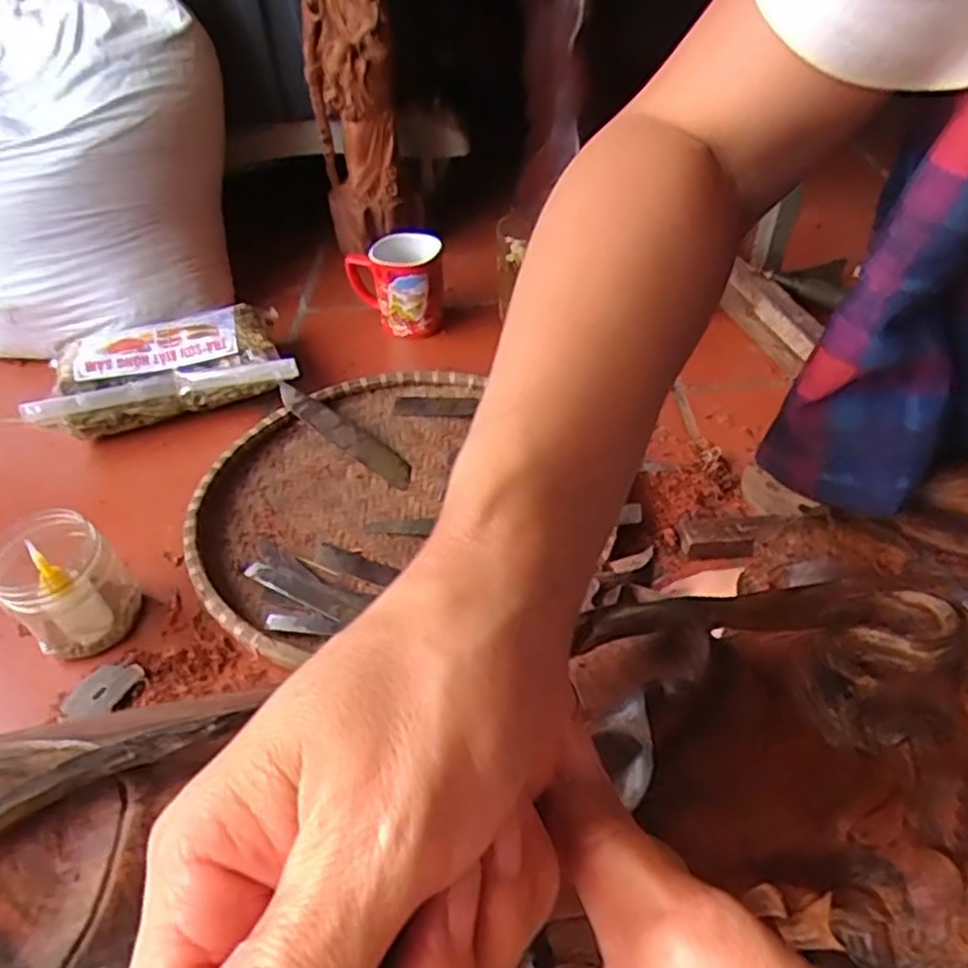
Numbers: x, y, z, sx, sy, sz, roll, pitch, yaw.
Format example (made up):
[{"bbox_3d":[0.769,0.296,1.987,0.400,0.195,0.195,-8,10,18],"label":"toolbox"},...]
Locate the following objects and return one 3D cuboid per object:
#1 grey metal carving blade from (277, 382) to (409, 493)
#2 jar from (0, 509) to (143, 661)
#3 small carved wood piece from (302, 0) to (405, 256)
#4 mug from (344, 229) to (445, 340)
[{"bbox_3d":[-0.127,-0.047,0.673,0.168,0.011,0.028,35,53,24],"label":"grey metal carving blade"},{"bbox_3d":[-0.293,0.069,0.517,0.071,0.097,0.067,-3,42,3],"label":"jar"},{"bbox_3d":[-0.145,-0.427,0.829,0.097,0.371,0.092,-13,43,-8],"label":"small carved wood piece"},{"bbox_3d":[-0.094,-0.216,0.809,0.104,0.094,0.081,-6,42,0],"label":"mug"}]

